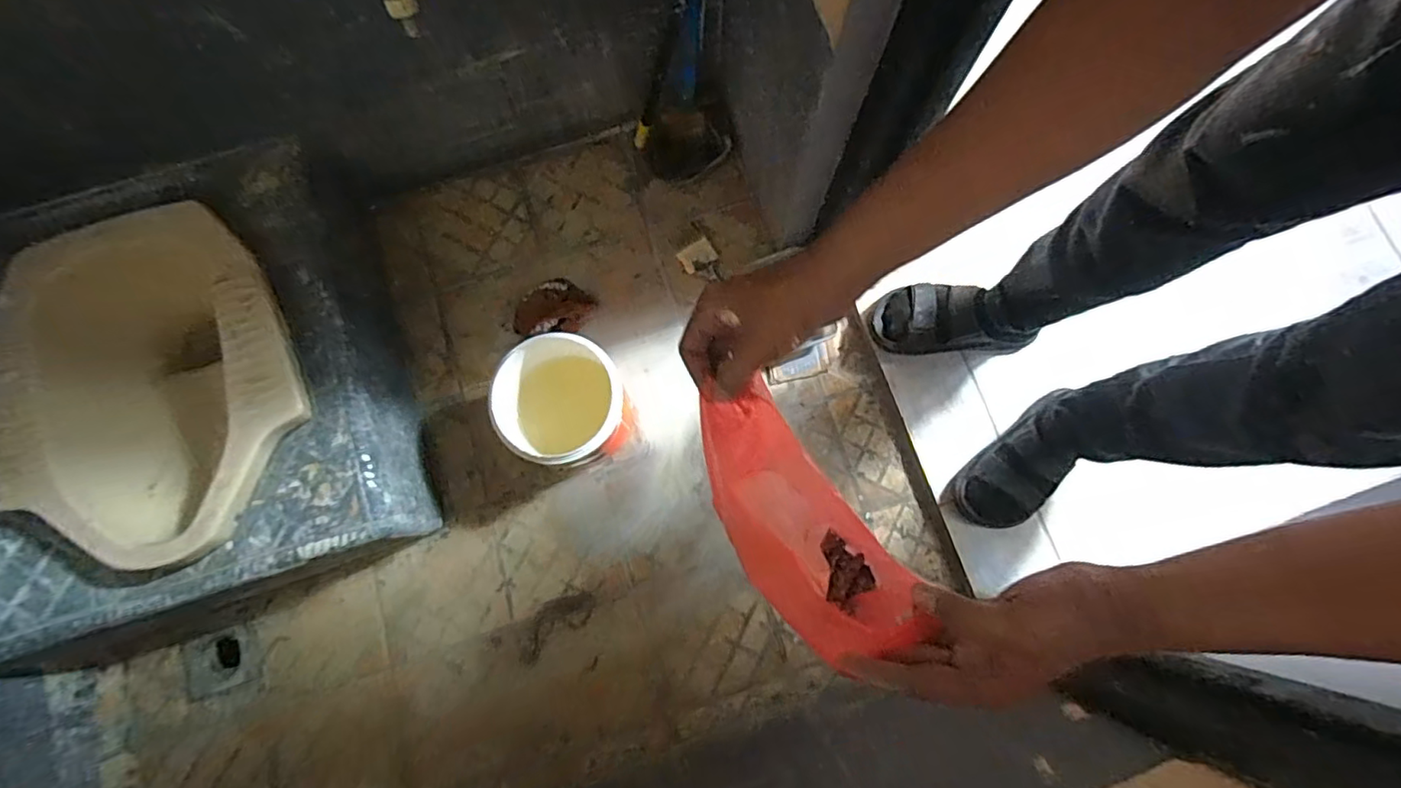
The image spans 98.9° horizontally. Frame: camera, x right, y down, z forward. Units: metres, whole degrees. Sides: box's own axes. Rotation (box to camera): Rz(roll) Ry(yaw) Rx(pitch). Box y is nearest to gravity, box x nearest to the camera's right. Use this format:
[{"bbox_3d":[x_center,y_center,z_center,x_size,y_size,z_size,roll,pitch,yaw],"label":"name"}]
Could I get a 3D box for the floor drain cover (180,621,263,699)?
[{"bbox_3d":[-0.760,0.421,0.947,0.100,0.013,0.088,-17,79,-4],"label":"floor drain cover"}]

